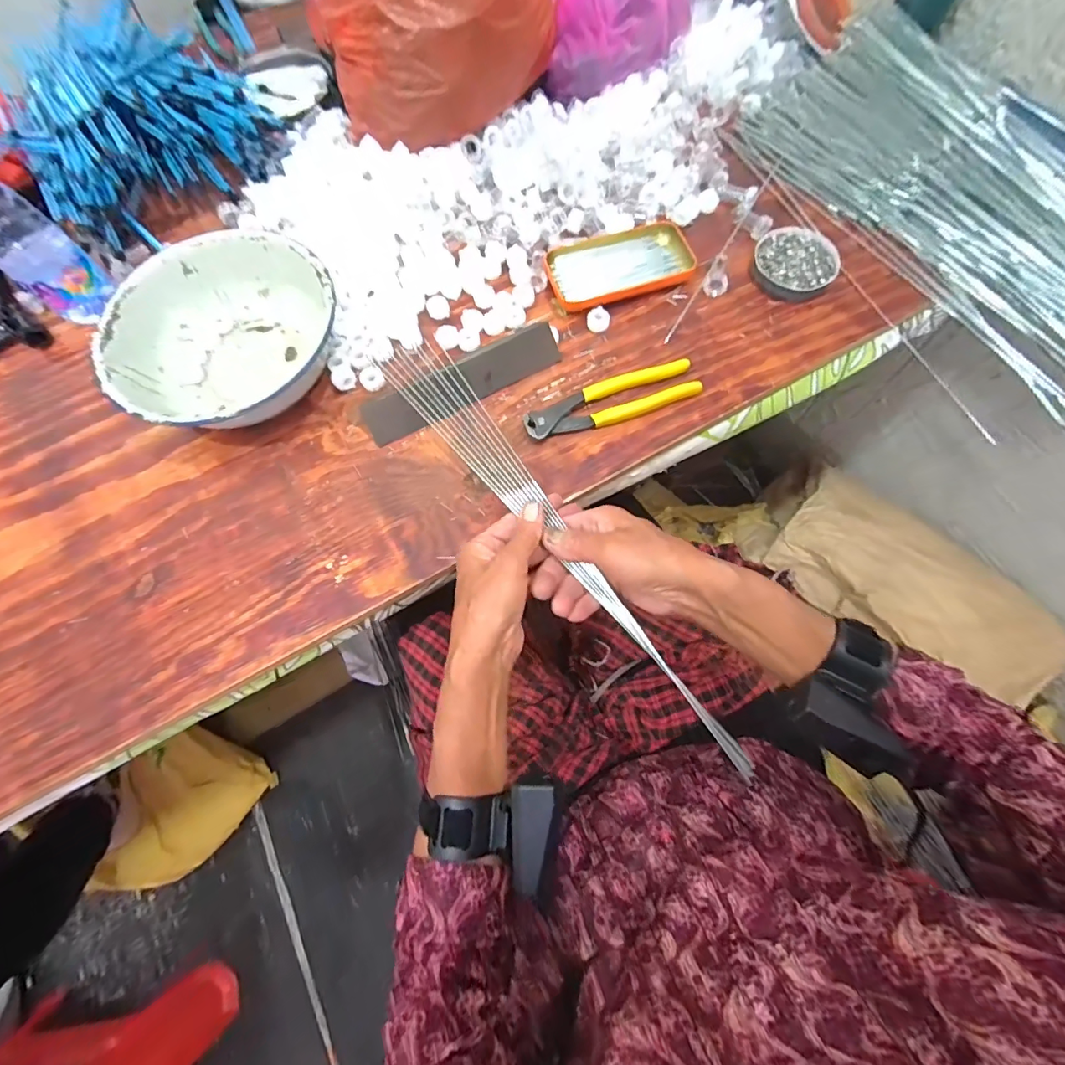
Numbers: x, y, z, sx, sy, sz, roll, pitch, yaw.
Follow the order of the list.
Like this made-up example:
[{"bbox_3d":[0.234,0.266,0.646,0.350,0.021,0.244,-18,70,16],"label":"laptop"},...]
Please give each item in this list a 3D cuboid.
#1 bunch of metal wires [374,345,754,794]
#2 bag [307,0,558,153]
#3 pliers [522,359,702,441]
[{"bbox_3d":[0.014,-0.004,0.396,0.053,0.019,0.444,-36,75,-9],"label":"bunch of metal wires"},{"bbox_3d":[-0.100,-0.500,0.491,0.248,0.153,0.141,-3,70,2],"label":"bag"},{"bbox_3d":[0.073,-0.123,0.450,0.164,0.014,0.039,-17,70,-3],"label":"pliers"}]

